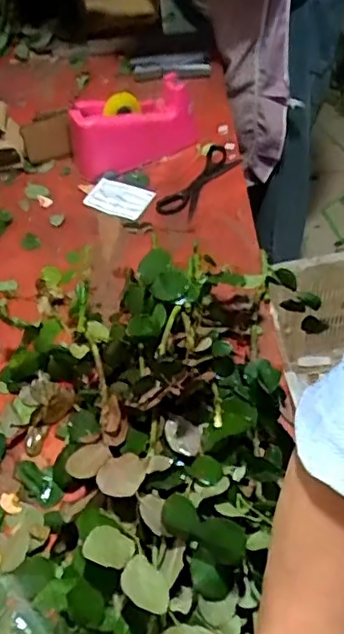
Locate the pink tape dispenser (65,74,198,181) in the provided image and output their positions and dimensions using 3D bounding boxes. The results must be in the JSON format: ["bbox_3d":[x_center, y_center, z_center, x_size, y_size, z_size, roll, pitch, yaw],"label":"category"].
[{"bbox_3d":[-0.061,-0.307,0.979,0.204,0.101,0.070,-21,52,-11],"label":"pink tape dispenser"}]

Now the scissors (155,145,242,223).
[{"bbox_3d":[0.044,-0.208,0.940,0.055,0.018,0.166,26,58,24],"label":"scissors"}]

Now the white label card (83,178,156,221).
[{"bbox_3d":[-0.082,-0.182,0.941,0.097,0.009,0.056,20,75,16],"label":"white label card"}]

